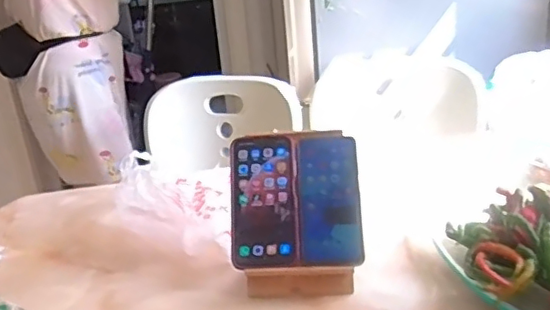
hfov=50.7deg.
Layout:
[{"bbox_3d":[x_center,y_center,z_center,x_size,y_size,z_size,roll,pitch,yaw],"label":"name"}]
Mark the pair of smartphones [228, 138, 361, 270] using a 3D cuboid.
[{"bbox_3d":[0.024,0.054,0.699,0.151,0.160,0.012,-2,-22,3],"label":"pair of smartphones"}]

